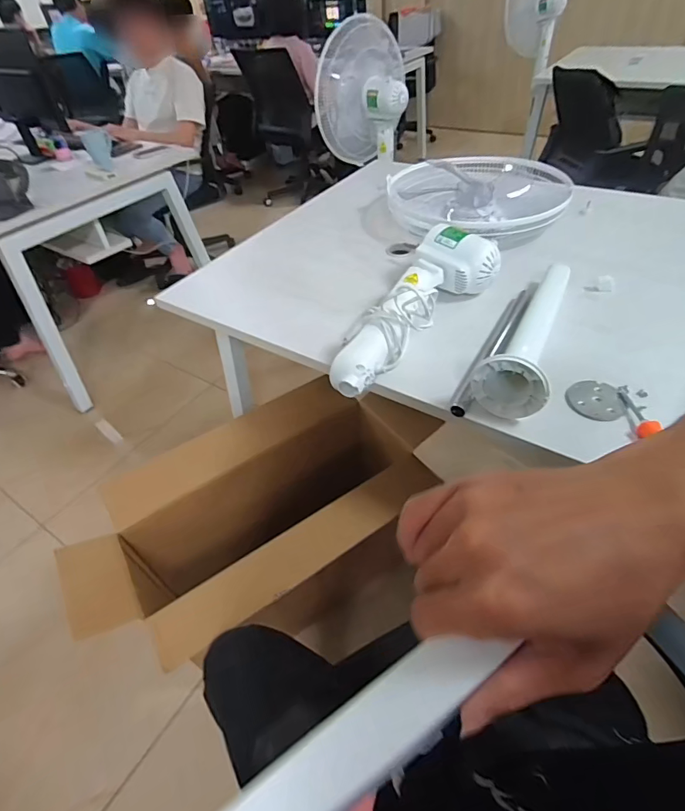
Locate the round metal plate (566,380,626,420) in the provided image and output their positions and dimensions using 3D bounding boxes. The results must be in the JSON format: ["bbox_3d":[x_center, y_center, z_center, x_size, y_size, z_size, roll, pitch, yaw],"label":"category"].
[{"bbox_3d":[0.386,-0.009,0.661,0.076,0.009,0.076,-3,46,3],"label":"round metal plate"}]

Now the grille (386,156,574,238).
[{"bbox_3d":[0.366,-0.589,1.211,0.437,0.116,0.437,5,47,11],"label":"grille"}]

